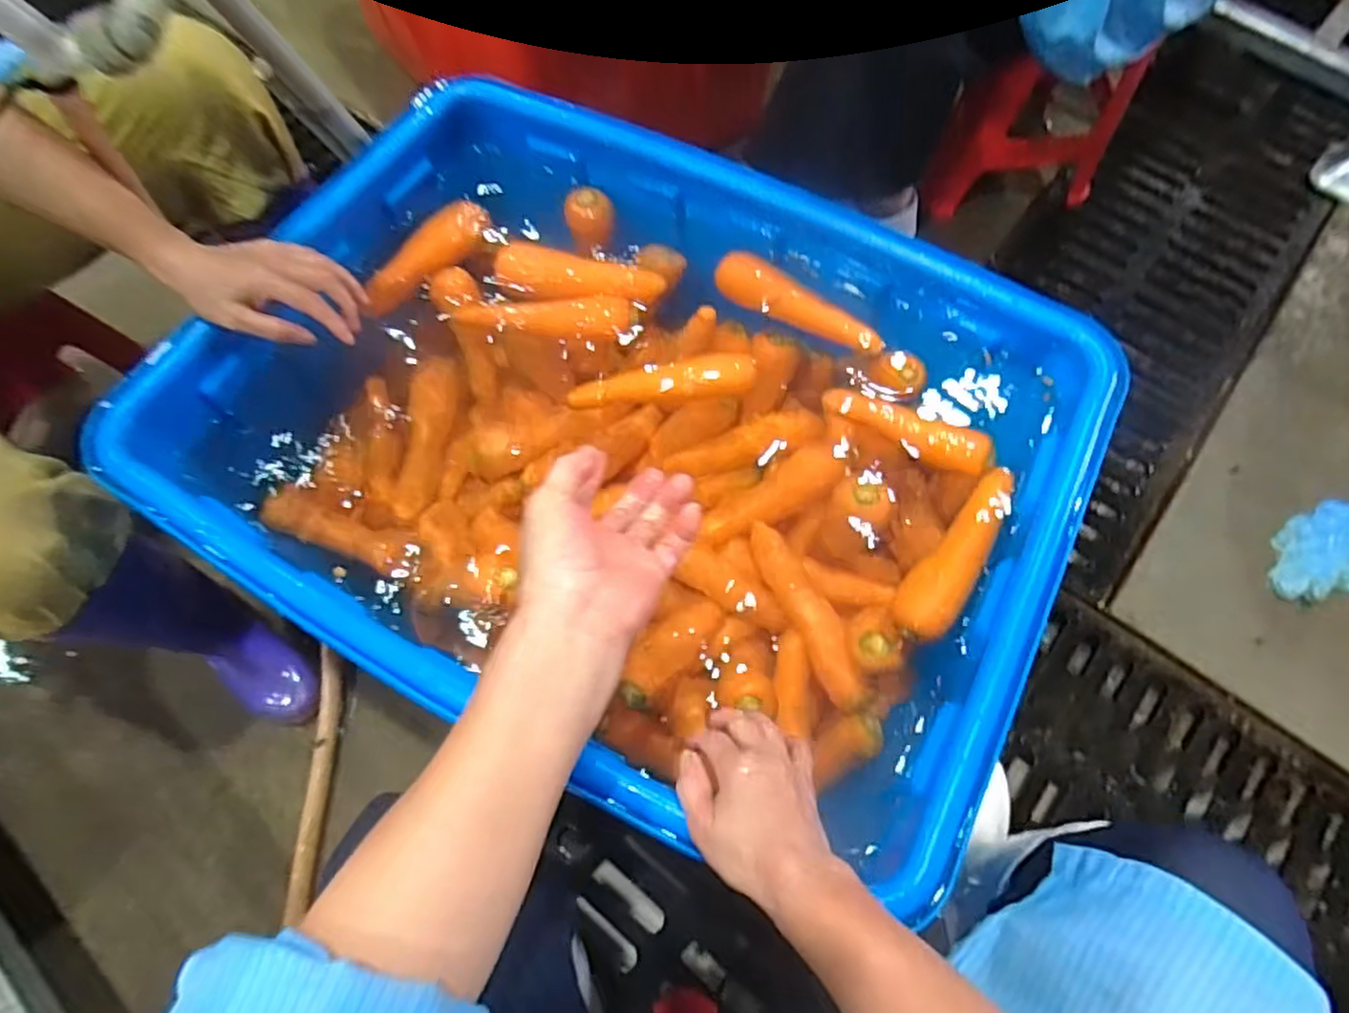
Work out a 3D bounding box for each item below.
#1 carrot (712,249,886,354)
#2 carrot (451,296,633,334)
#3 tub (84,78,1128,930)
[{"bbox_3d":[0.123,-0.200,0.680,0.174,0.034,0.040,26,69,10],"label":"carrot"},{"bbox_3d":[-0.124,-0.185,0.677,0.168,0.035,0.042,-6,65,-17],"label":"carrot"},{"bbox_3d":[-0.037,-0.060,0.636,0.706,0.233,0.533,29,69,11],"label":"tub"}]

